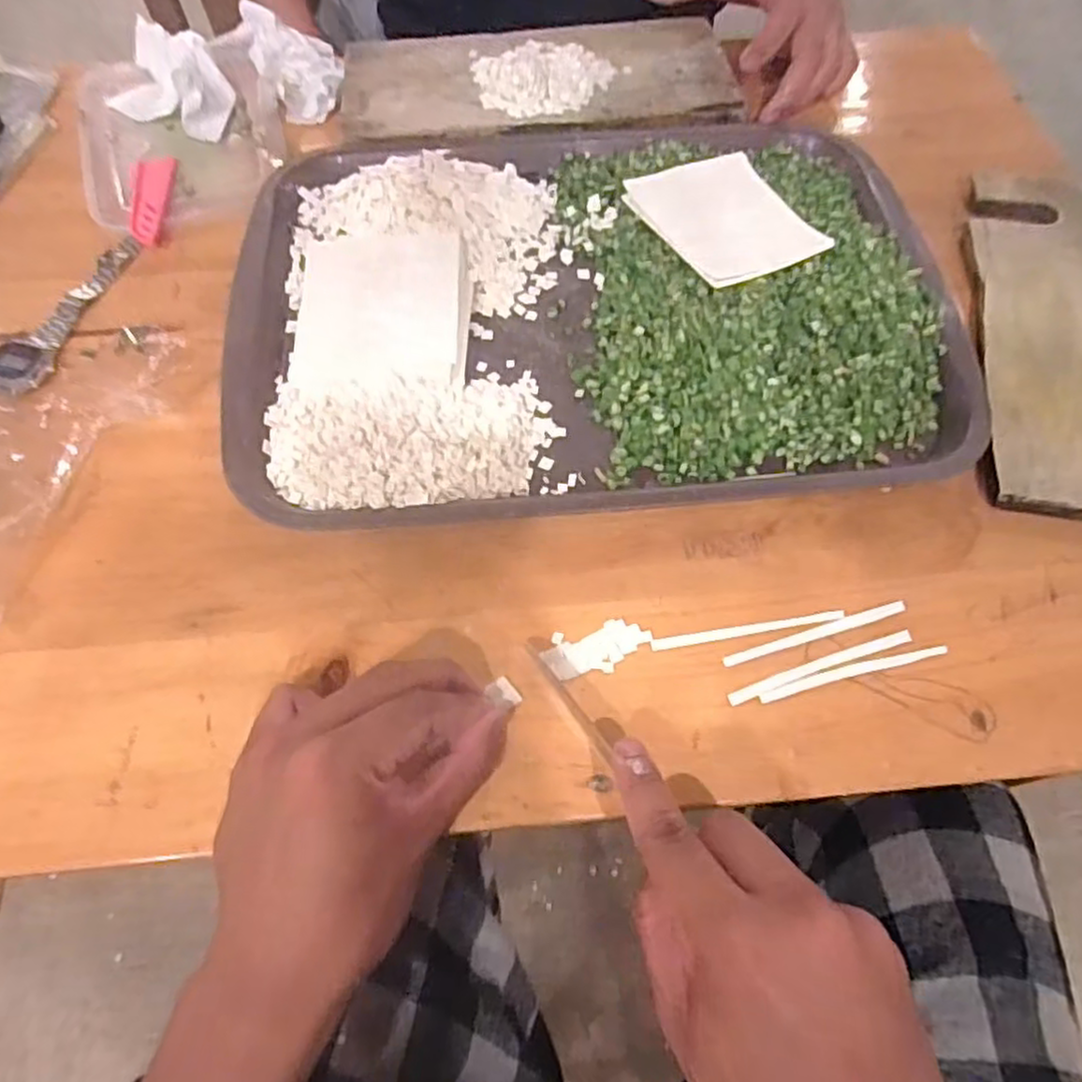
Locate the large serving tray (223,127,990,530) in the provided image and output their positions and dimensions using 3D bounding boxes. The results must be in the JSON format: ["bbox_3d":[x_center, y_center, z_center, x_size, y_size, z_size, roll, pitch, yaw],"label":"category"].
[{"bbox_3d":[0.032,-0.155,0.425,0.414,0.028,0.297,-5,64,-2],"label":"large serving tray"}]

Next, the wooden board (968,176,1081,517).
[{"bbox_3d":[0.315,-0.133,0.424,0.100,0.011,0.272,11,65,5],"label":"wooden board"}]

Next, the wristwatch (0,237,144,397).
[{"bbox_3d":[-0.289,-0.142,0.431,0.032,0.010,0.133,14,65,7],"label":"wristwatch"}]

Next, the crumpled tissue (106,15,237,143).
[{"bbox_3d":[-0.264,-0.338,0.515,0.095,0.029,0.075,21,66,10],"label":"crumpled tissue"}]

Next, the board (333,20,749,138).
[{"bbox_3d":[-0.002,-0.350,0.526,0.283,0.012,0.125,-7,64,-3],"label":"board"}]

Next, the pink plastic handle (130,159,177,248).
[{"bbox_3d":[-0.263,-0.232,0.476,0.025,0.010,0.080,-7,64,-3],"label":"pink plastic handle"}]

